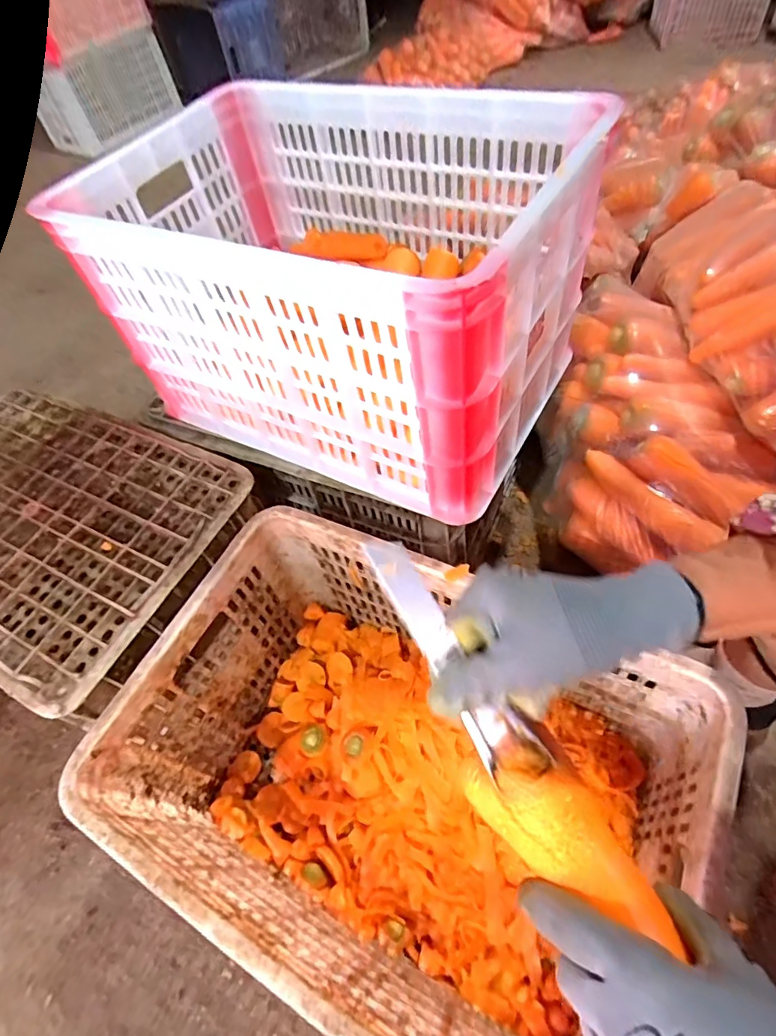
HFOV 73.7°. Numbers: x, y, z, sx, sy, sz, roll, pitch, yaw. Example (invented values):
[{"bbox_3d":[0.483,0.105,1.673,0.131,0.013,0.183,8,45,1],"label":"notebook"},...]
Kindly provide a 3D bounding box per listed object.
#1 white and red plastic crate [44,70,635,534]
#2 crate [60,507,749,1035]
[{"bbox_3d":[-0.055,-0.278,0.619,0.503,0.272,0.344,22,62,21],"label":"white and red plastic crate"},{"bbox_3d":[-0.008,0.266,0.563,0.522,0.266,0.351,20,59,21],"label":"crate"}]

